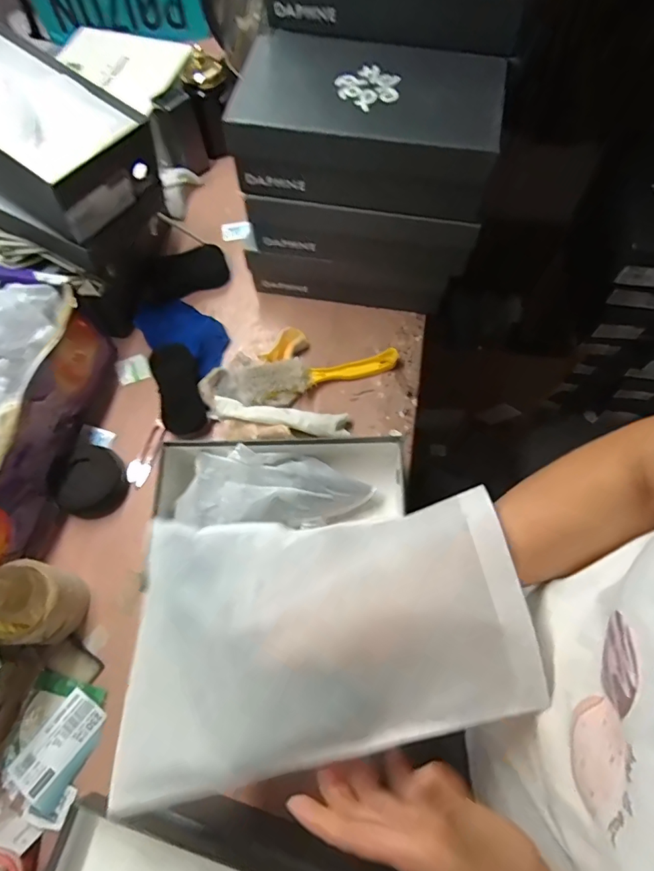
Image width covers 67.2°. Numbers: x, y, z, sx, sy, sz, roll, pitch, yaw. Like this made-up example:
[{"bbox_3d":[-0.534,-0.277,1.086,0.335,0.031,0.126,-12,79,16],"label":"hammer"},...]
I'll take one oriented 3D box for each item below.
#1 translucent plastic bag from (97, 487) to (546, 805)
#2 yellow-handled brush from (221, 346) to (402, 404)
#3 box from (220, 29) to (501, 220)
[{"bbox_3d":[-0.017,0.135,0.368,0.289,0.102,0.189,-12,67,-5],"label":"translucent plastic bag"},{"bbox_3d":[-0.021,-0.085,0.704,0.251,0.039,0.063,-6,67,-2],"label":"yellow-handled brush"},{"bbox_3d":[0.048,-0.369,0.583,0.285,0.097,0.161,11,67,5],"label":"box"}]

